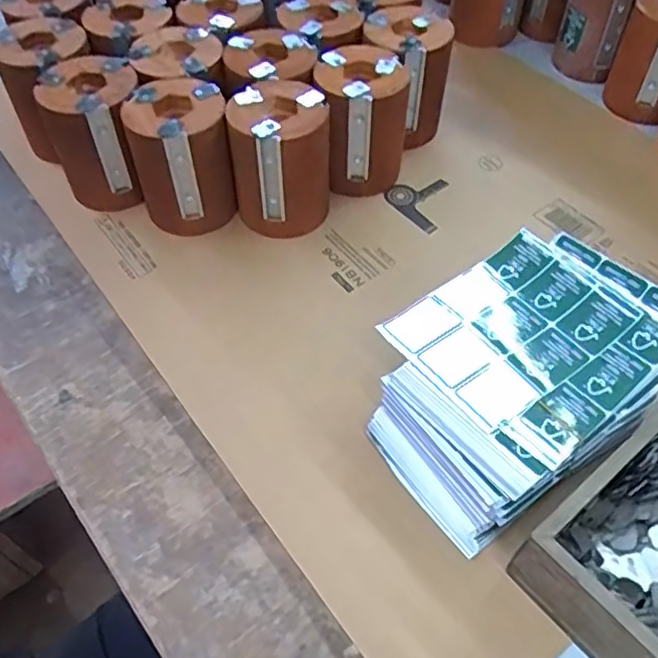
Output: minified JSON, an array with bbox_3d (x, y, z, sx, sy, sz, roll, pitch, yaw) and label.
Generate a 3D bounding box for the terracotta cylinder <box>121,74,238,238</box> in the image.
[{"bbox_3d":[-0.119,-0.138,0.526,0.079,0.099,0.080,-17,55,-11],"label":"terracotta cylinder"}]

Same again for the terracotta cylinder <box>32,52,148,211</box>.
[{"bbox_3d":[-0.193,-0.161,0.545,0.078,0.108,0.085,-22,56,-14],"label":"terracotta cylinder"}]

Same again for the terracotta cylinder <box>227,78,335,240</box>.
[{"bbox_3d":[-0.037,-0.140,0.526,0.079,0.099,0.089,-3,53,-1],"label":"terracotta cylinder"}]

